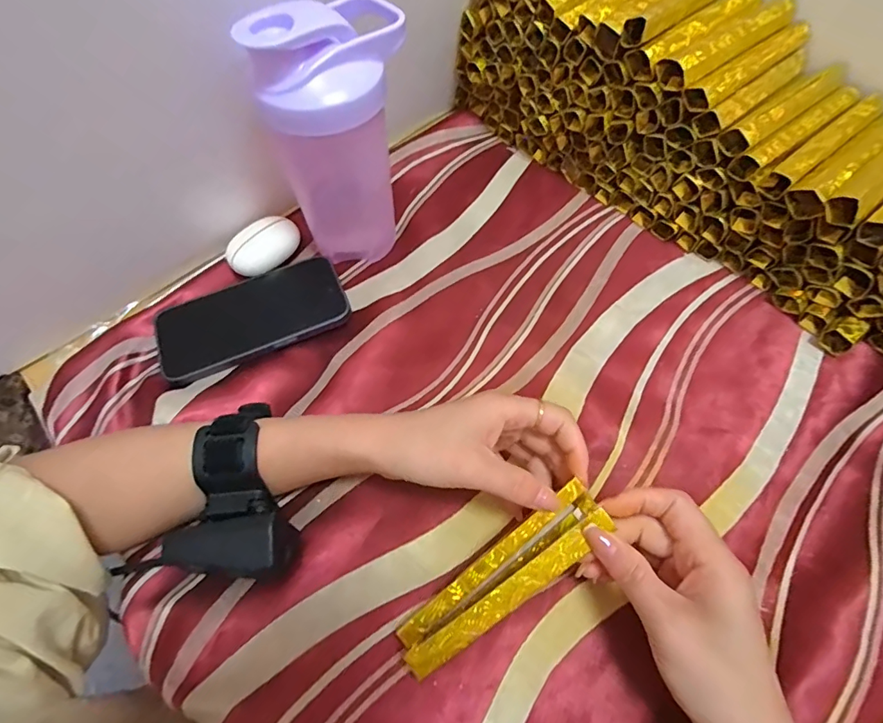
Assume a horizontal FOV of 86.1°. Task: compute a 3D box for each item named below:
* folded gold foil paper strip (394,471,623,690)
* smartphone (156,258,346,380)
[{"bbox_3d":[0.034,0.119,0.257,0.129,0.012,0.031,-38,66,-4],"label":"folded gold foil paper strip"},{"bbox_3d":[-0.153,-0.037,0.379,0.148,0.010,0.077,-22,62,-11],"label":"smartphone"}]

